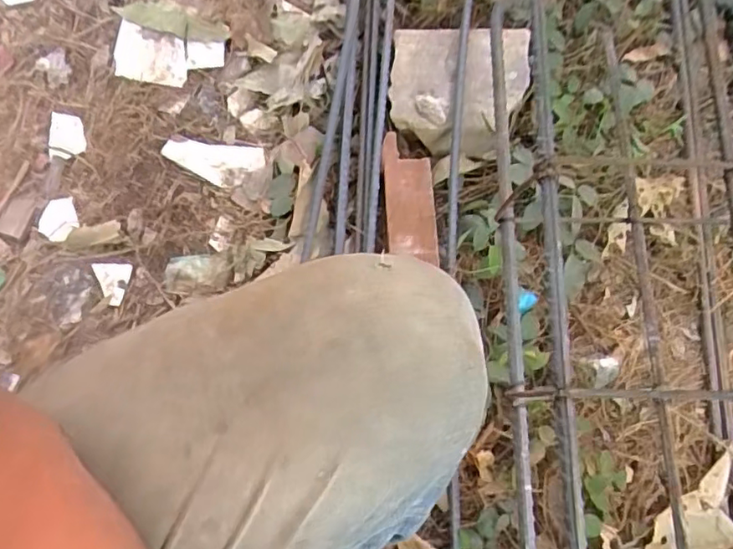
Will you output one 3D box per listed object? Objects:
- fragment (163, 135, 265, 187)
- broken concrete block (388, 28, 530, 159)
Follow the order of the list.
[{"bbox_3d":[-0.181,-0.134,0.708,0.113,0.014,0.057,1,70,-2],"label":"fragment"},{"bbox_3d":[0.110,-0.222,0.724,0.159,0.054,0.171,6,71,-3],"label":"broken concrete block"}]

